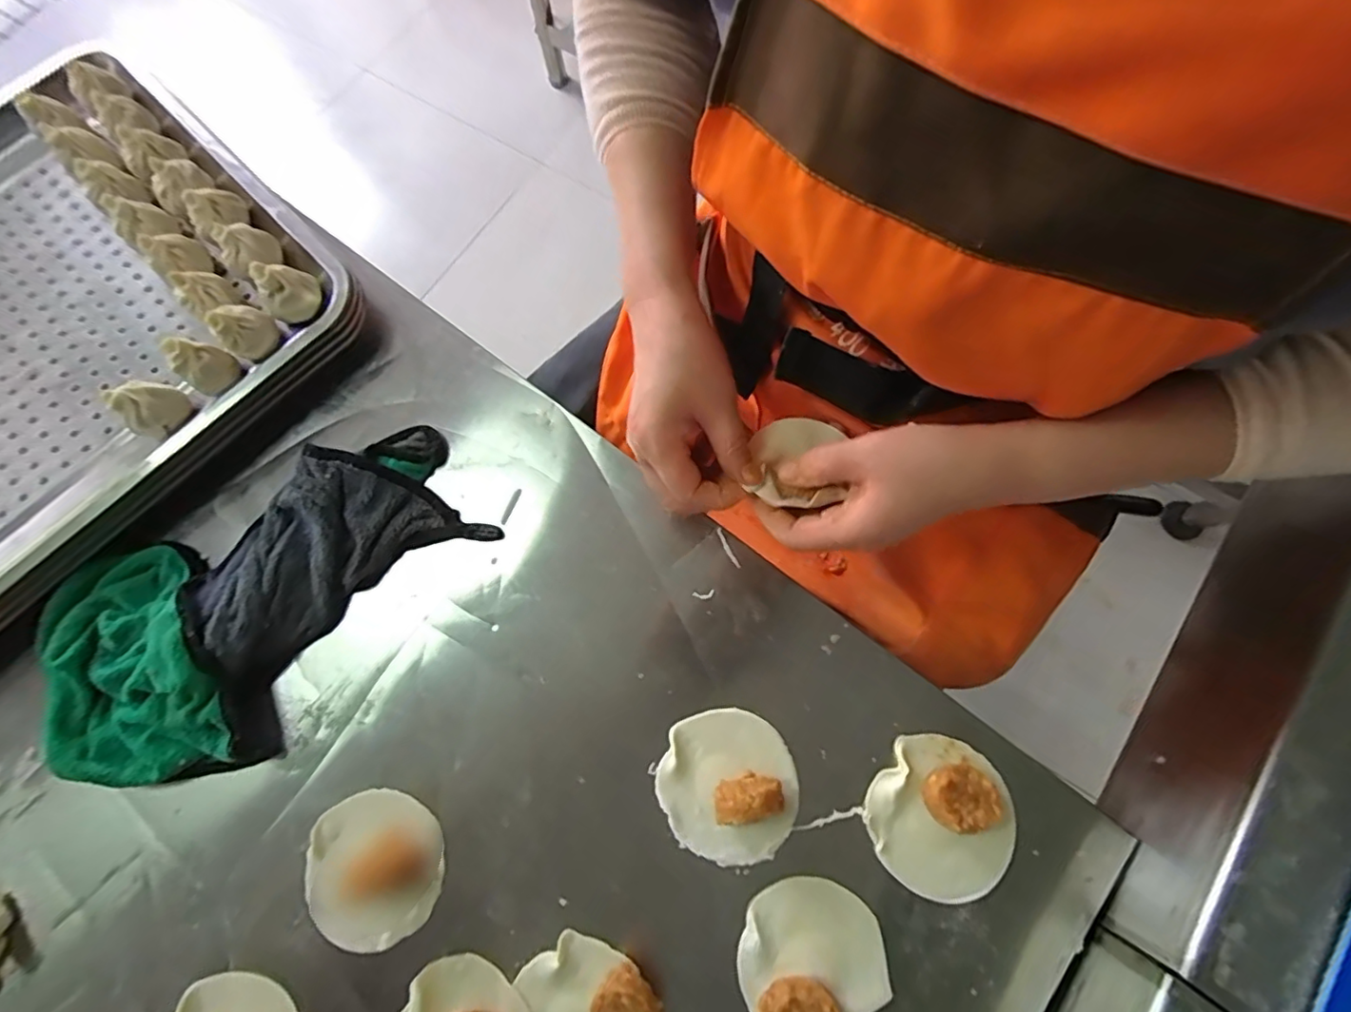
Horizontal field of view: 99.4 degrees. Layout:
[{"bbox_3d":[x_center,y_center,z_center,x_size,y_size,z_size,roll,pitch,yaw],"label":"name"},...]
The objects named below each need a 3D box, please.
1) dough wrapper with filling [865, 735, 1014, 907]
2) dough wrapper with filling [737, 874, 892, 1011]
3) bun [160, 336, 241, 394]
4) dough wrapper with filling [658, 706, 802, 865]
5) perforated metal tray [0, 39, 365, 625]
[{"bbox_3d":[0.158,0.183,0.333,0.080,0.025,0.084,33,79,11],"label":"dough wrapper with filling"},{"bbox_3d":[0.075,0.251,0.318,0.080,0.024,0.069,-15,74,-1],"label":"dough wrapper with filling"},{"bbox_3d":[-0.336,-0.101,0.406,0.028,0.035,0.032,28,77,9],"label":"bun"},{"bbox_3d":[0.031,0.168,0.340,0.081,0.031,0.085,-1,74,3],"label":"dough wrapper with filling"},{"bbox_3d":[-0.562,-0.091,0.422,0.398,0.043,0.569,43,80,12],"label":"perforated metal tray"}]

